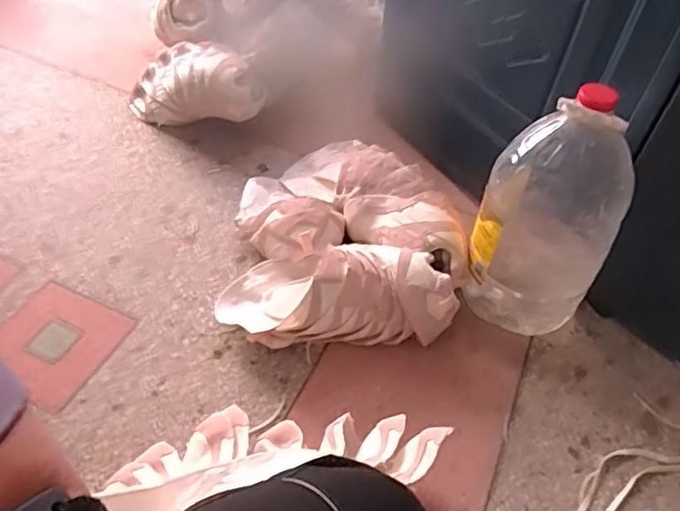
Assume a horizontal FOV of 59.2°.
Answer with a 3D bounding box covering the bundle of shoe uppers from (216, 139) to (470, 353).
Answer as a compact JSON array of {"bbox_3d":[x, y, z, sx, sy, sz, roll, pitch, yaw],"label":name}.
[{"bbox_3d":[0.007,-0.055,1.044,0.371,0.140,0.458,2,49,-4],"label":"bundle of shoe uppers"}]

